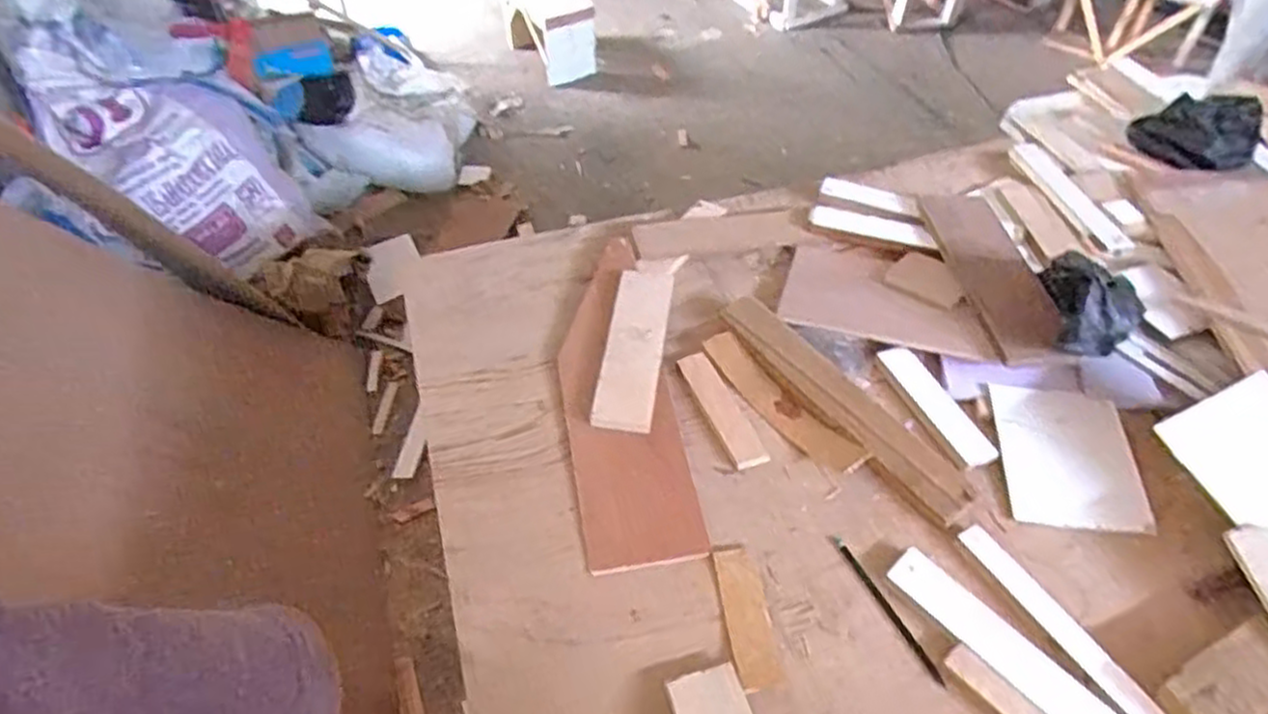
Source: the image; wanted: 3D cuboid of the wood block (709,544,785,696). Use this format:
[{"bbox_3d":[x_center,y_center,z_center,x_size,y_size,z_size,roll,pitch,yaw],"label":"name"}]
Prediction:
[{"bbox_3d":[0.113,0.259,0.772,0.045,0.013,0.148,-6,48,-5],"label":"wood block"}]

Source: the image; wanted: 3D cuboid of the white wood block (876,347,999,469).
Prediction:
[{"bbox_3d":[0.363,0.059,0.934,0.054,0.012,0.182,-18,50,-14],"label":"white wood block"}]

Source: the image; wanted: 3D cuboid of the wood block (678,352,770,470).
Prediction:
[{"bbox_3d":[0.106,0.062,0.929,0.042,0.020,0.166,-18,50,-15],"label":"wood block"}]

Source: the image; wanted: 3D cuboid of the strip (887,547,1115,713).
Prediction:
[{"bbox_3d":[0.361,0.283,0.725,0.050,0.010,0.264,-32,55,-25],"label":"strip"}]

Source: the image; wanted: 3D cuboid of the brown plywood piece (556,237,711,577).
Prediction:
[{"bbox_3d":[-0.023,0.034,0.951,0.129,0.017,0.476,-7,54,-8],"label":"brown plywood piece"}]

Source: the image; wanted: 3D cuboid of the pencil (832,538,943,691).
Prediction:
[{"bbox_3d":[0.256,0.254,0.782,0.011,0.009,0.171,-20,51,-16],"label":"pencil"}]

